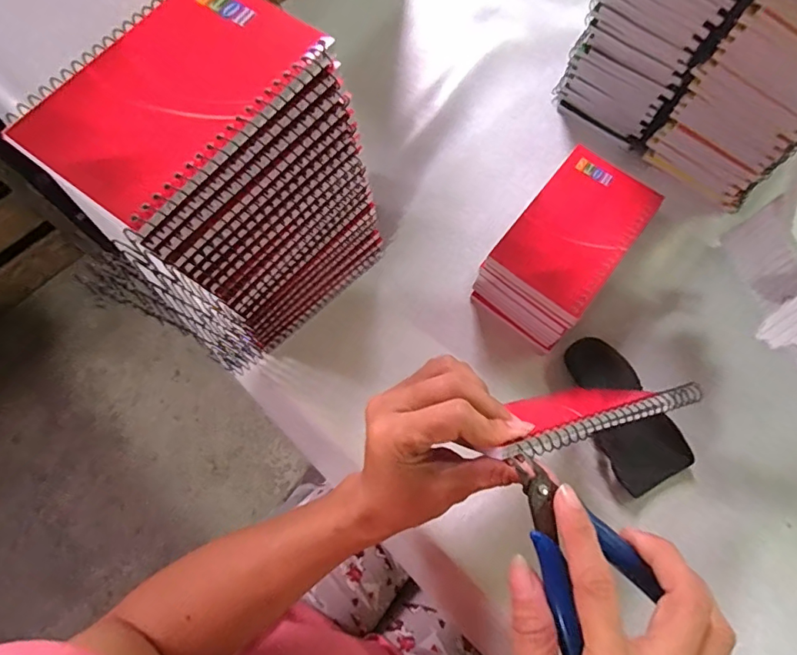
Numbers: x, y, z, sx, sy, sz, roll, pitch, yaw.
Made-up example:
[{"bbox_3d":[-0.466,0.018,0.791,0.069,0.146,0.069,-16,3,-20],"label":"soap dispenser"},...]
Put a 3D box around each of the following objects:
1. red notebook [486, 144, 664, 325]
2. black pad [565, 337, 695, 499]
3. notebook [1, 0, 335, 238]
[{"bbox_3d":[0.139,-0.077,0.400,0.081,0.016,0.127,37,73,12],"label":"red notebook"},{"bbox_3d":[0.176,0.064,0.403,0.059,0.019,0.120,-26,74,-8],"label":"black pad"},{"bbox_3d":[-0.102,-0.110,0.240,0.083,0.017,0.133,34,75,11],"label":"notebook"}]

